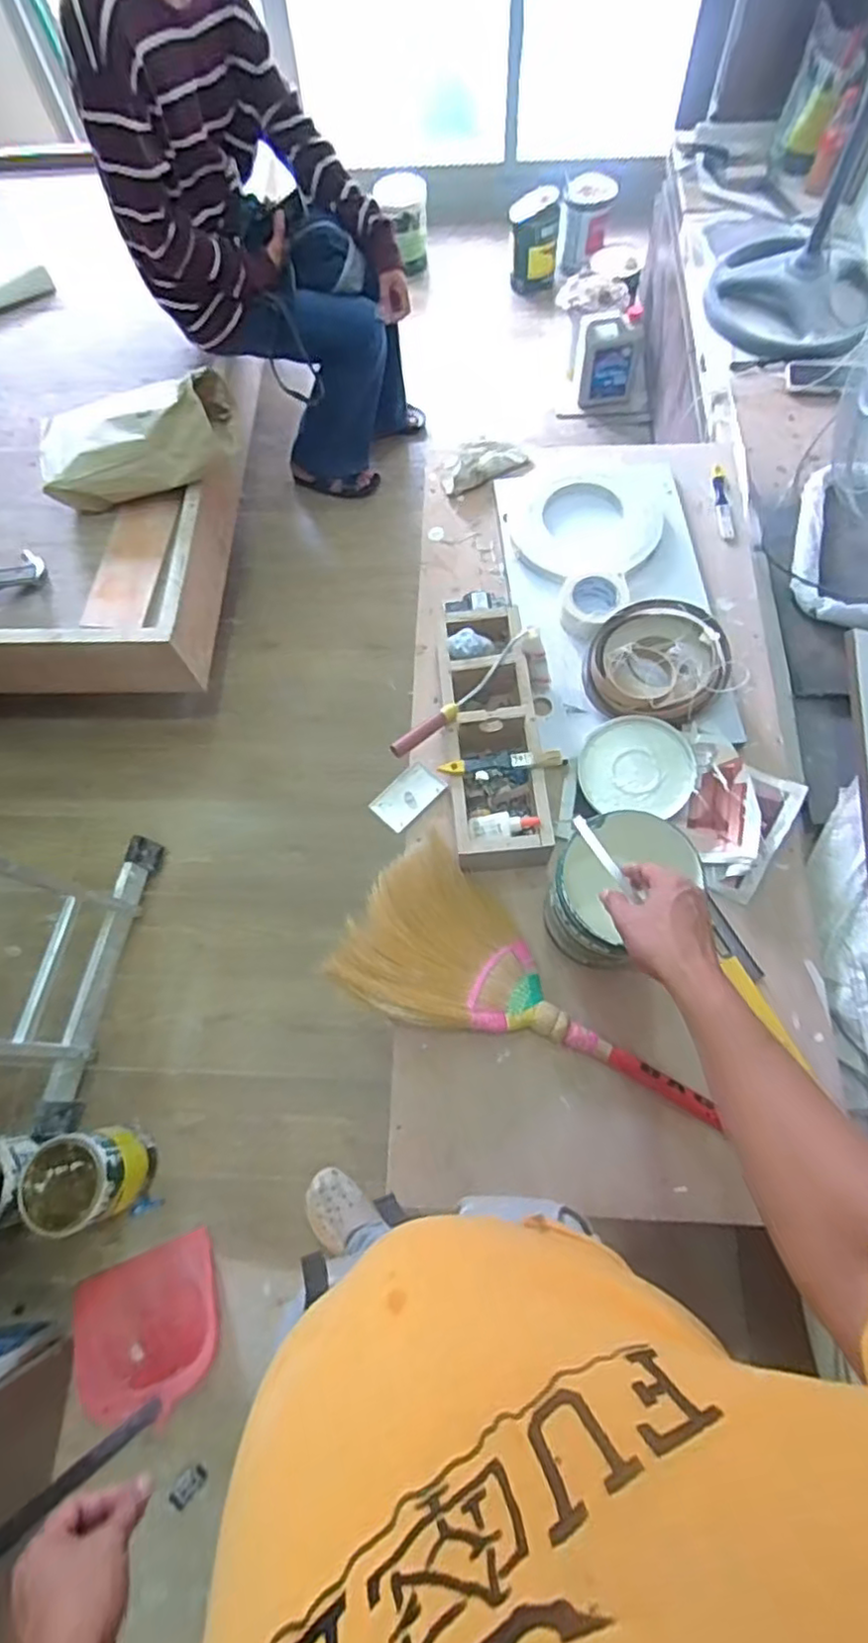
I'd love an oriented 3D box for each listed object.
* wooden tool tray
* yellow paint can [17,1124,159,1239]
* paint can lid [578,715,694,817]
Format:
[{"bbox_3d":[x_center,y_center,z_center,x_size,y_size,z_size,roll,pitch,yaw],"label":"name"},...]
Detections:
[{"bbox_3d":[0.089,-0.152,1.006,0.143,0.102,0.444,-6,69,1],"label":"wooden tool tray"},{"bbox_3d":[-0.679,0.708,1.279,0.175,0.230,0.161,-1,69,3],"label":"yellow paint can"},{"bbox_3d":[0.317,-0.090,0.996,0.171,0.024,0.160,6,70,5],"label":"paint can lid"}]

